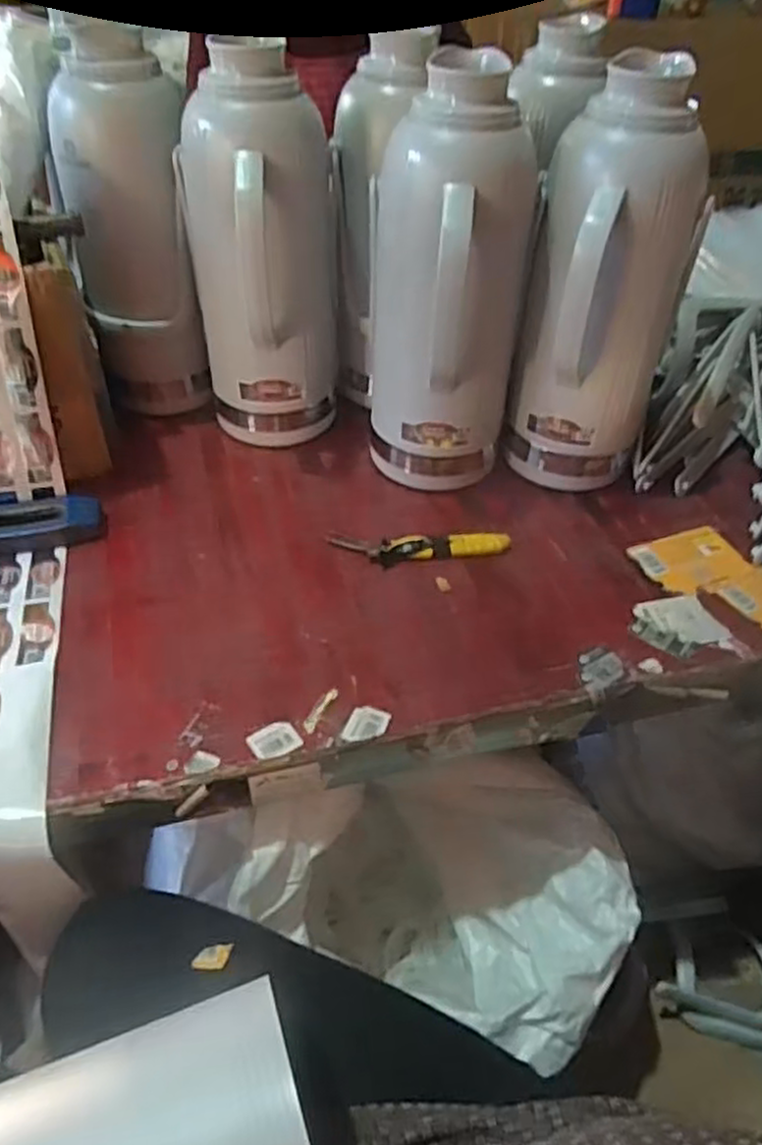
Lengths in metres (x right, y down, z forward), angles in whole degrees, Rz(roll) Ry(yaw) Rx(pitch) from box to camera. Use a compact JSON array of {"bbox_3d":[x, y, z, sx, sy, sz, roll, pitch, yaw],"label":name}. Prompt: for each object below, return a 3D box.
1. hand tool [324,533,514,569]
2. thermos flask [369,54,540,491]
[{"bbox_3d":[0.036,-0.022,0.690,0.165,0.012,0.035,1,43,-2],"label":"hand tool"},{"bbox_3d":[0.065,-0.237,0.677,0.118,0.342,0.116,-20,48,-22],"label":"thermos flask"}]

